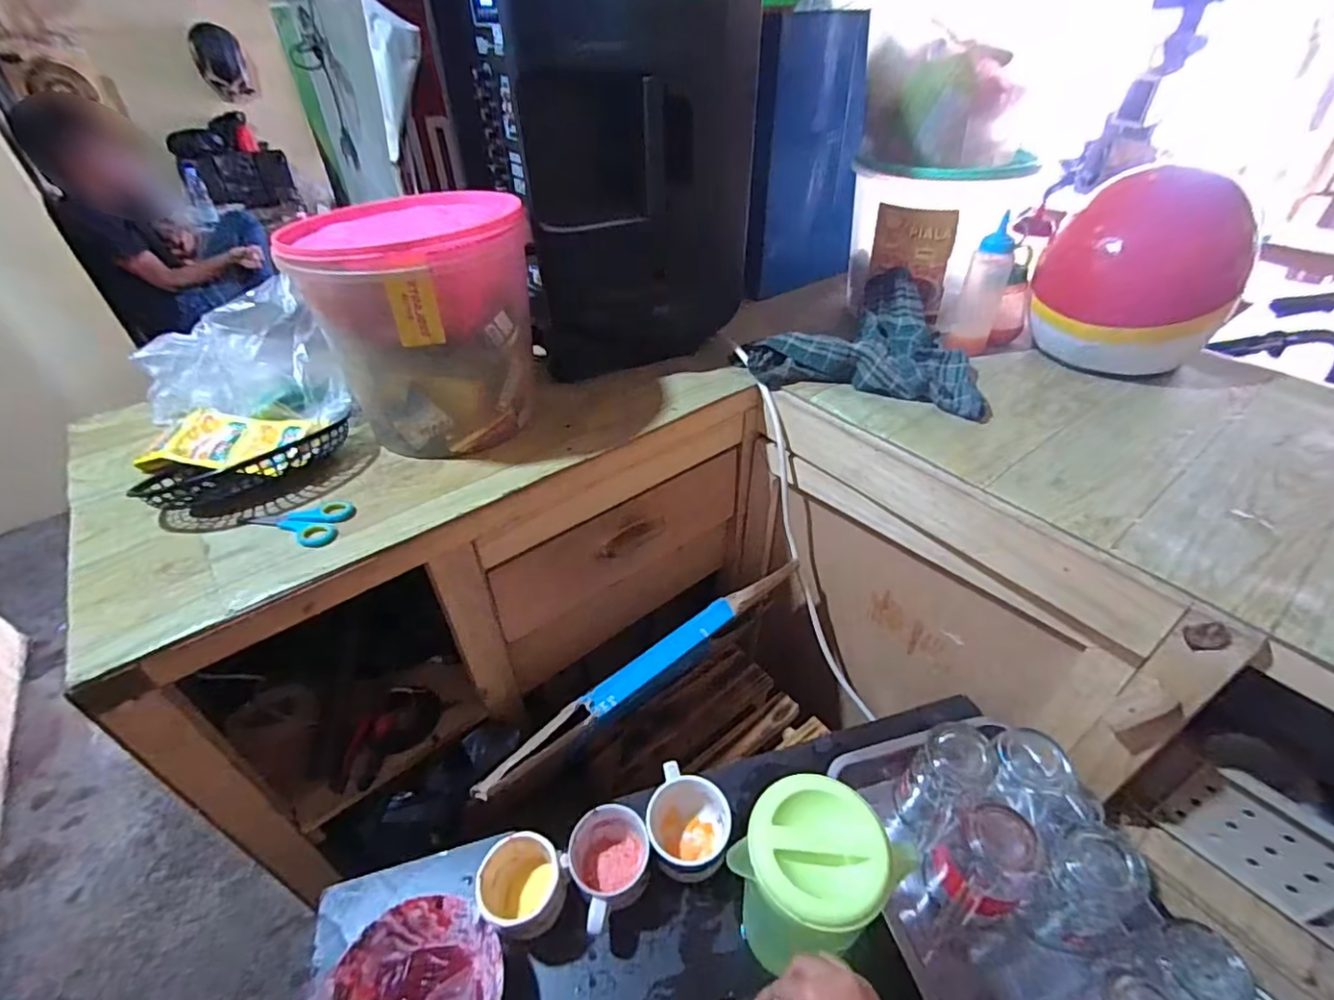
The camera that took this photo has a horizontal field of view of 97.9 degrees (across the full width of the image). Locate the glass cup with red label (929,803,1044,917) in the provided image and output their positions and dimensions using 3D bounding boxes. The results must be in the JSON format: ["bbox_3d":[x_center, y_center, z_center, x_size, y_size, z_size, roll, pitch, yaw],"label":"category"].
[{"bbox_3d":[0.296,0.353,0.556,0.082,0.113,0.068,-15,42,-15],"label":"glass cup with red label"}]

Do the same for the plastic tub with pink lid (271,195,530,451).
[{"bbox_3d":[-0.277,-0.204,0.693,0.236,0.239,0.239,-10,39,-12],"label":"plastic tub with pink lid"}]

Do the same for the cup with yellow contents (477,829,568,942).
[{"bbox_3d":[-0.140,0.377,0.566,0.076,0.080,0.075,-1,41,1],"label":"cup with yellow contents"}]

